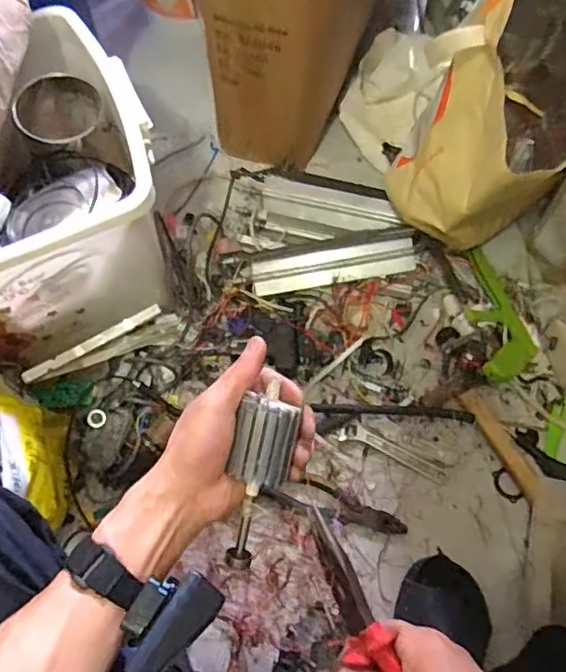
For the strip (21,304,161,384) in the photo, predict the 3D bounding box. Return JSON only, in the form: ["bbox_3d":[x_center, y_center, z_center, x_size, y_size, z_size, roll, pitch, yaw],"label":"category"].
[{"bbox_3d":[-0.254,0.007,0.765,0.201,0.015,0.013,-33,67,-32],"label":"strip"}]

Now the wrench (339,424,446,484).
[{"bbox_3d":[0.152,0.159,0.779,0.146,0.008,0.029,21,68,12],"label":"wrench"}]

